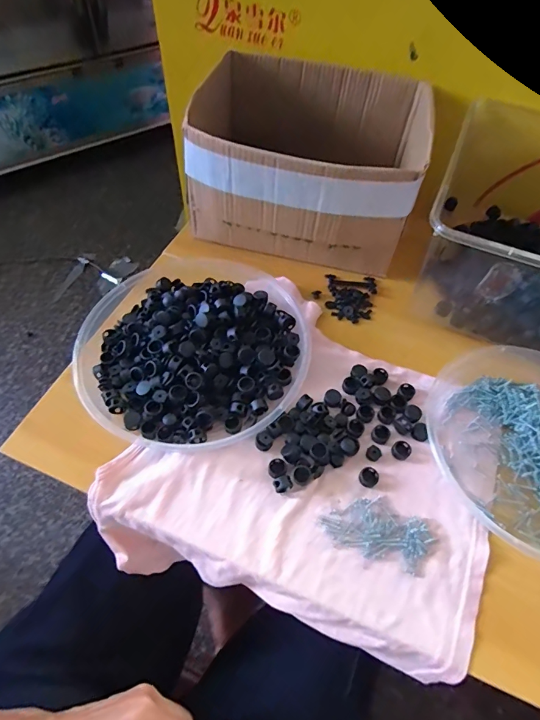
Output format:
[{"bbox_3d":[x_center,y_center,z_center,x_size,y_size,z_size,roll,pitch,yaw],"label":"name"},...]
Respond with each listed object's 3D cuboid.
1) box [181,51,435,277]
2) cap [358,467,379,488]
[{"bbox_3d":[0.049,-0.263,0.531,0.264,0.146,0.245,12,59,5],"label":"box"},{"bbox_3d":[0.092,0.109,0.371,0.016,0.009,0.016,1,58,-2],"label":"cap"}]

